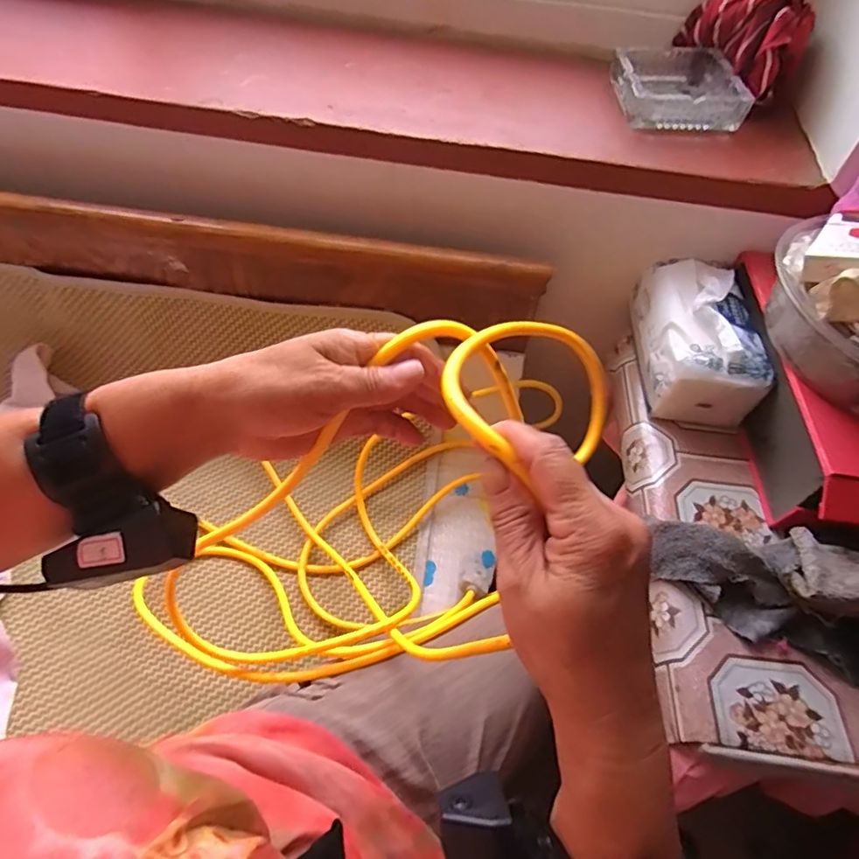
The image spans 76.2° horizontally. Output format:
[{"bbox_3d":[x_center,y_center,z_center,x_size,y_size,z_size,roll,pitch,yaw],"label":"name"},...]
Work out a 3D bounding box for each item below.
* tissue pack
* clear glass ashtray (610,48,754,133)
[{"bbox_3d":[0.264,-0.098,0.550,0.095,0.073,0.171,7,55,0],"label":"tissue pack"},{"bbox_3d":[0.256,-0.360,0.577,0.125,0.040,0.117,3,55,-3],"label":"clear glass ashtray"}]

